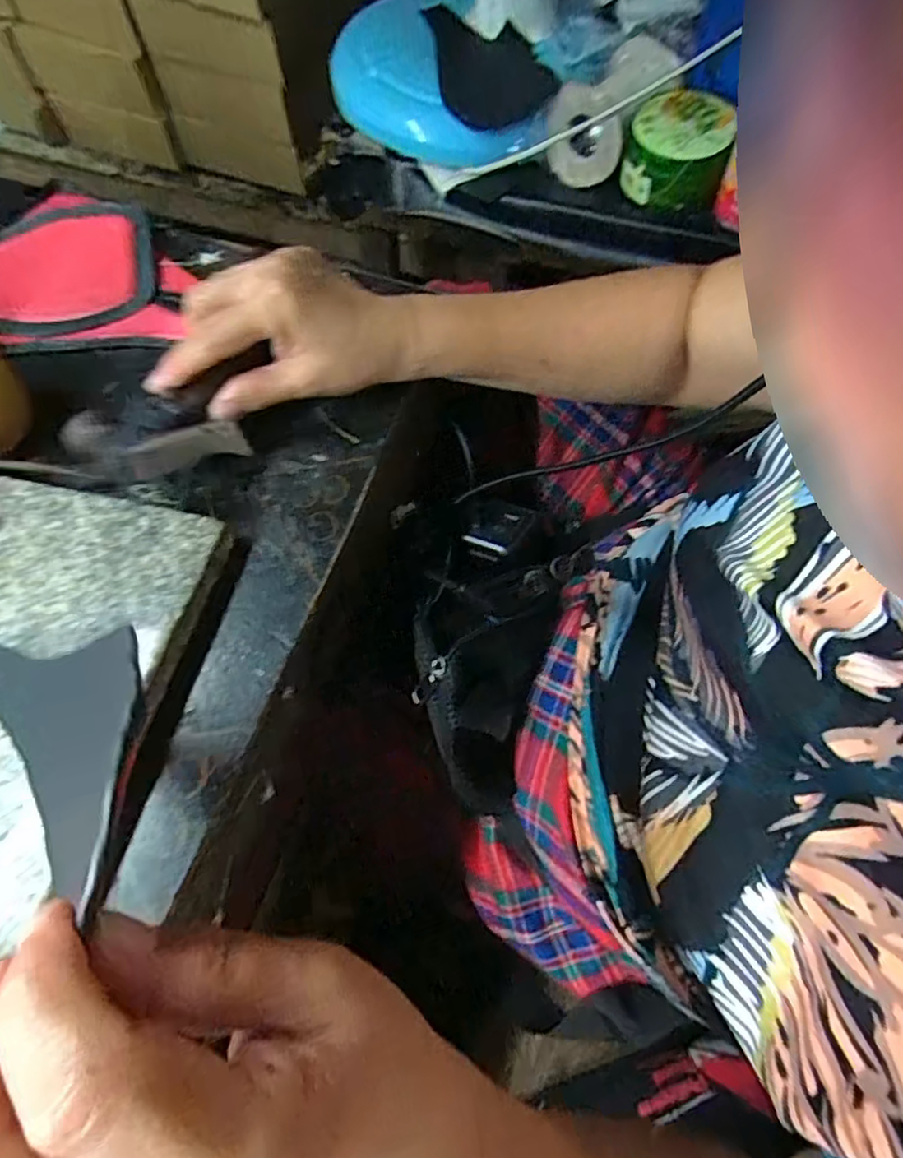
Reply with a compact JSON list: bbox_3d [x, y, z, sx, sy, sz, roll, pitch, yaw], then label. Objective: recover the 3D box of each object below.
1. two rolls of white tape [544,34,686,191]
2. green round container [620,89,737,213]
[{"bbox_3d":[0.158,-0.460,0.610,0.076,0.078,0.124,40,70,17],"label":"two rolls of white tape"},{"bbox_3d":[0.216,-0.411,0.593,0.090,0.064,0.084,11,64,5],"label":"green round container"}]

